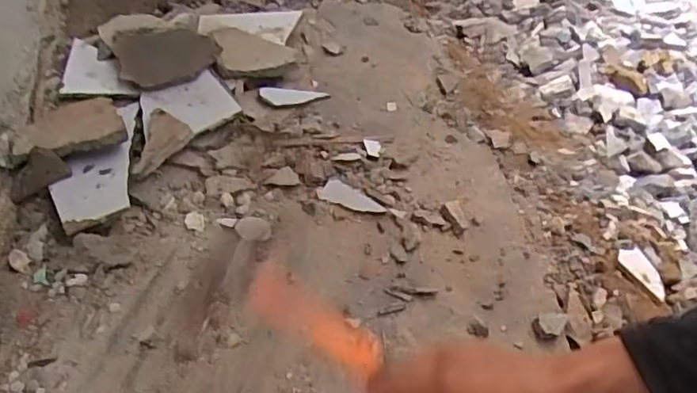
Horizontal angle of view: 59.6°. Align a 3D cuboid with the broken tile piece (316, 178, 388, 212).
[{"bbox_3d":[0.004,0.001,0.756,0.084,0.012,0.033,19,46,11],"label":"broken tile piece"}]

